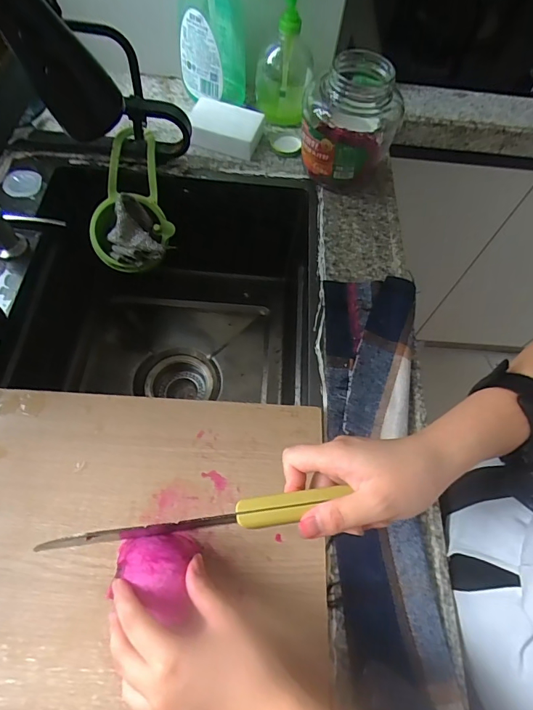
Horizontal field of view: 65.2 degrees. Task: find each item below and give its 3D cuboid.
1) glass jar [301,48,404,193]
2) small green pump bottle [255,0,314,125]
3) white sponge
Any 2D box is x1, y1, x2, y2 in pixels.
[{"bbox_3d":[0.111,-0.308,0.560,0.118,0.141,0.128,2,62,-3],"label":"glass jar"},{"bbox_3d":[0.028,-0.422,0.595,0.082,0.150,0.068,5,62,-2],"label":"small green pump bottle"},{"bbox_3d":[-0.060,-0.334,0.616,0.105,0.035,0.081,11,62,2],"label":"white sponge"}]

